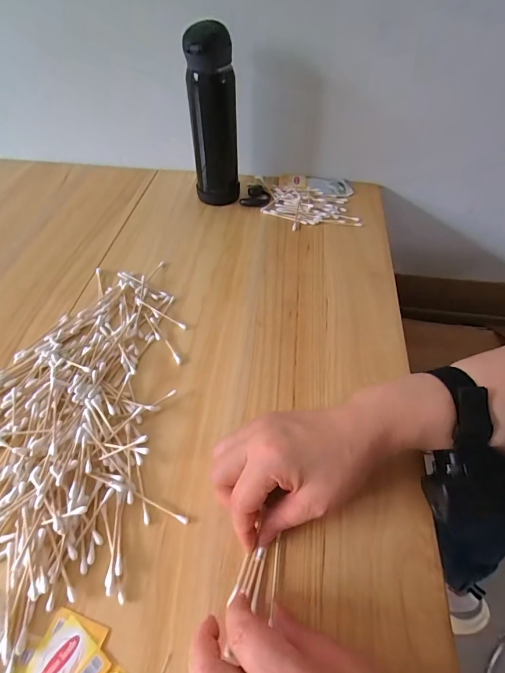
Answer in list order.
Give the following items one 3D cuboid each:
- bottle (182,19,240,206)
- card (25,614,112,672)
[{"bbox_3d":[-0.054,-0.288,0.524,0.064,0.222,0.061,-2,49,-2],"label":"bottle"},{"bbox_3d":[-0.118,0.211,0.241,0.043,0.004,0.038,28,55,22],"label":"card"}]

